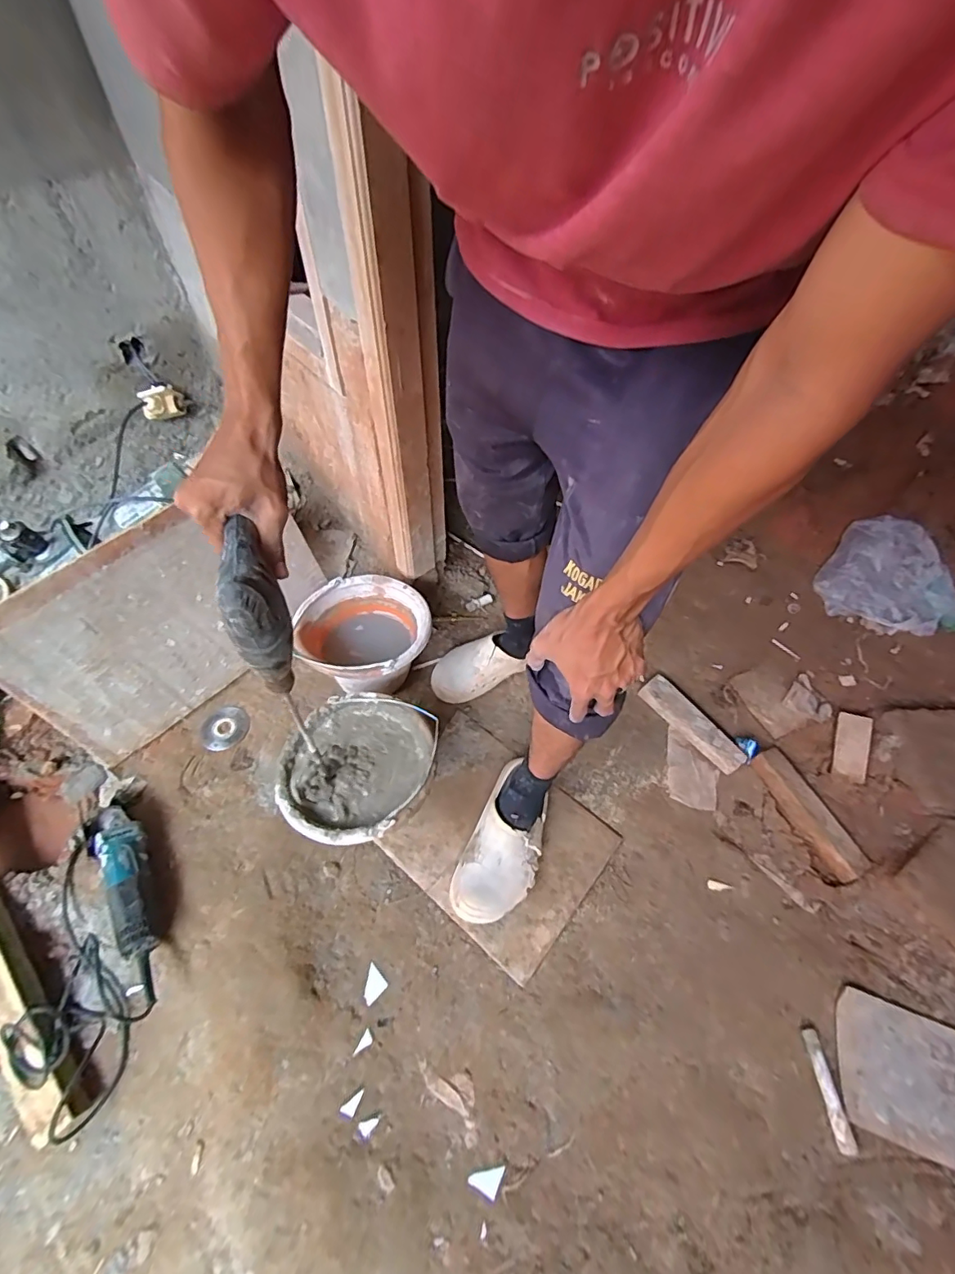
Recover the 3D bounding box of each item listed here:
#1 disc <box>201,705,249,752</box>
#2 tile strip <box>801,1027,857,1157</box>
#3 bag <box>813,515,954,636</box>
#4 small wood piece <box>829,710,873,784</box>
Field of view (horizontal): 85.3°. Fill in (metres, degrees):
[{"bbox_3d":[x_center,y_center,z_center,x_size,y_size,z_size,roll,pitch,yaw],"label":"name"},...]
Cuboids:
[{"bbox_3d":[-0.502,0.181,1.030,0.088,0.006,0.095,1,55,-1],"label":"disc"},{"bbox_3d":[0.509,0.655,0.753,0.023,0.020,0.137,1,55,-1],"label":"tile strip"},{"bbox_3d":[1.017,-0.150,1.259,0.327,0.051,0.268,14,86,7],"label":"bag"},{"bbox_3d":[0.771,0.224,1.068,0.061,0.011,0.147,14,64,29],"label":"small wood piece"}]

